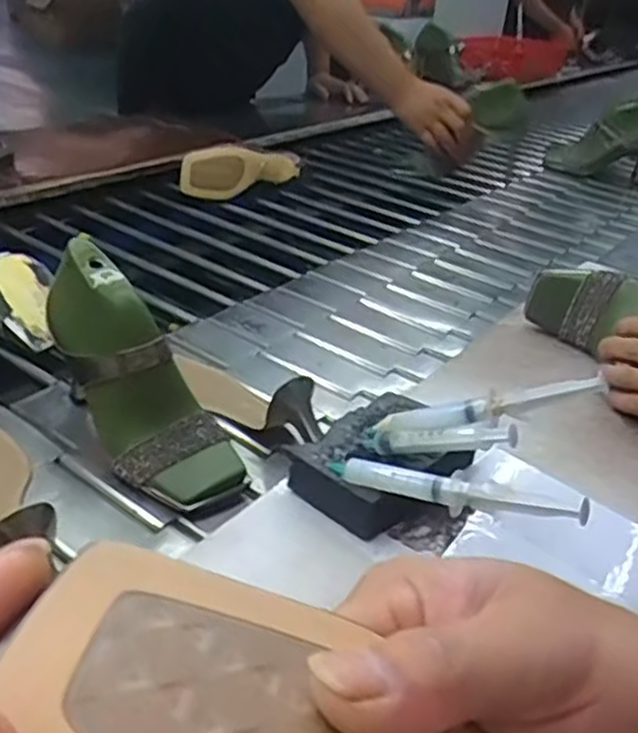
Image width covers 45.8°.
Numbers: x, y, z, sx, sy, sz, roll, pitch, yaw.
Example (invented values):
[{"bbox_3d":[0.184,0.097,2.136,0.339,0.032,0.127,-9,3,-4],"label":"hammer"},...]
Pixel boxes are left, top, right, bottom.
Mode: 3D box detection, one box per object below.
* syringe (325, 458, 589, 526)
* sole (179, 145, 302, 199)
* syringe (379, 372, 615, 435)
[{"bbox_3d":[0.078,0.076,0.465,0.168,0.019,0.012,6,26,35],"label":"syringe"},{"bbox_3d":[-0.127,-0.324,1.268,0.206,0.082,0.032,-13,37,-29],"label":"sole"},{"bbox_3d":[0.106,0.031,0.508,0.157,0.016,0.029,-16,20,31],"label":"syringe"}]

